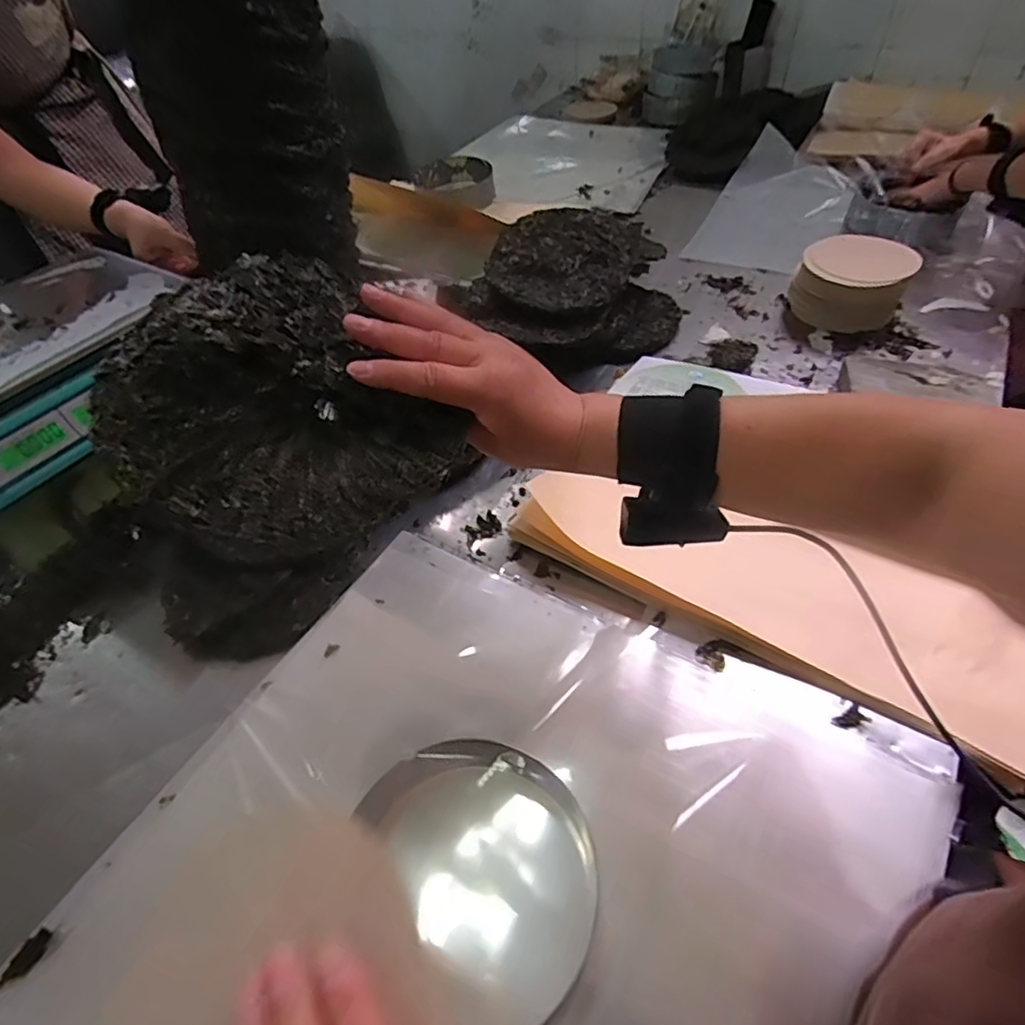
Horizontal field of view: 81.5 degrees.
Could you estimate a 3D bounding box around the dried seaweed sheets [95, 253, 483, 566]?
[{"bbox_3d":[-0.127,-0.058,0.317,0.152,0.033,0.174,-36,79,-18],"label":"dried seaweed sheets"}]

